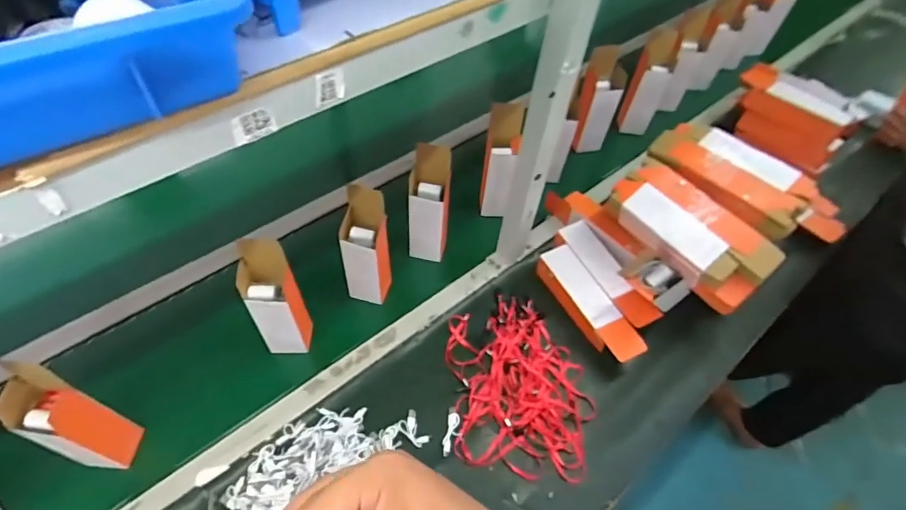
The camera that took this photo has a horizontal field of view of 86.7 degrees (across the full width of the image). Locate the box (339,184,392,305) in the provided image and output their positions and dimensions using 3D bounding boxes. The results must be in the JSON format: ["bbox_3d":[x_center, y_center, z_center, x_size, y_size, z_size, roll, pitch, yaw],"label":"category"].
[{"bbox_3d":[-0.148,-0.012,0.825,0.072,0.210,0.085,8,54,1],"label":"box"}]

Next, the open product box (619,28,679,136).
[{"bbox_3d":[0.469,-0.406,1.153,0.083,0.220,0.088,24,56,13],"label":"open product box"}]

